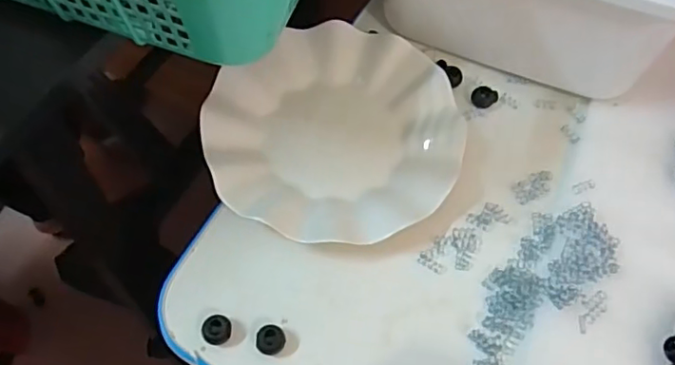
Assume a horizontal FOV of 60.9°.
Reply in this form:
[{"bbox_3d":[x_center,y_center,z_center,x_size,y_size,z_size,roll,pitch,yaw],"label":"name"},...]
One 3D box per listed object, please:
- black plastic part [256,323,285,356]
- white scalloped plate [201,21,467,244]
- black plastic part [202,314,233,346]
[{"bbox_3d":[-0.040,0.096,0.349,0.017,0.011,0.017,1,62,-3],"label":"black plastic part"},{"bbox_3d":[-0.002,-0.037,0.419,0.181,0.021,0.172,1,62,-3],"label":"white scalloped plate"},{"bbox_3d":[-0.074,0.089,0.350,0.017,0.012,0.018,1,62,-3],"label":"black plastic part"}]

